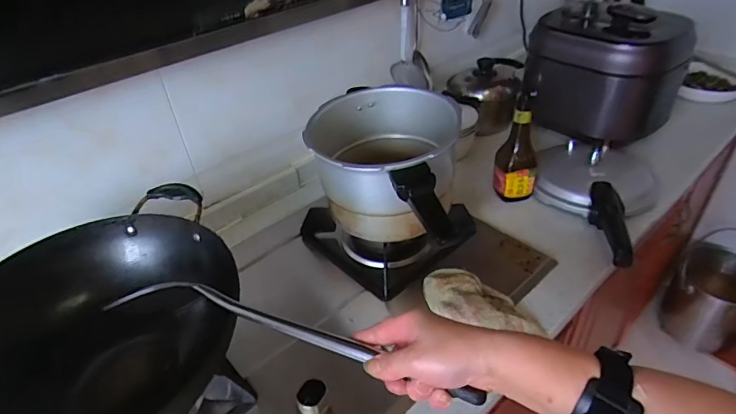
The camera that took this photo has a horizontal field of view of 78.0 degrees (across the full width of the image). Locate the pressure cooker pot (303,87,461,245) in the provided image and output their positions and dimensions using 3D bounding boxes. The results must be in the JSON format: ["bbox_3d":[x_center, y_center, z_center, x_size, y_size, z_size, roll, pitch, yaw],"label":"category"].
[{"bbox_3d":[0.026,-0.049,0.699,0.217,0.160,0.323,-4,38,1],"label":"pressure cooker pot"}]

